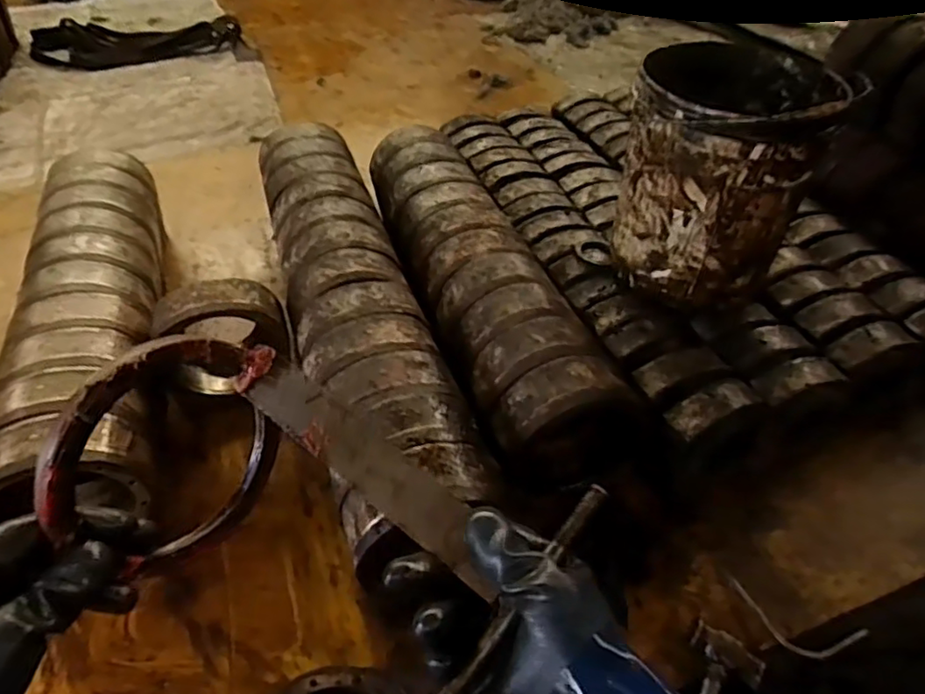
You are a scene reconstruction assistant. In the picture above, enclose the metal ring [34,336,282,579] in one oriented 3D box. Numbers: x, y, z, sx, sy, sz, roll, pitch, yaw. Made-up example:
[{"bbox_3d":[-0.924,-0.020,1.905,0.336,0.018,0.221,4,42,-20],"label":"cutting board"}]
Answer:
[{"bbox_3d":[-0.181,0.071,0.393,0.017,0.152,0.141,18,47,28],"label":"metal ring"}]

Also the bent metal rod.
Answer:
[{"bbox_3d":[0.485,0.412,0.915,0.184,0.022,0.083,14,29,29],"label":"bent metal rod"}]

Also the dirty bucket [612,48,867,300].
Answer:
[{"bbox_3d":[0.414,-0.261,1.043,0.279,0.388,0.274,0,43,0],"label":"dirty bucket"}]

